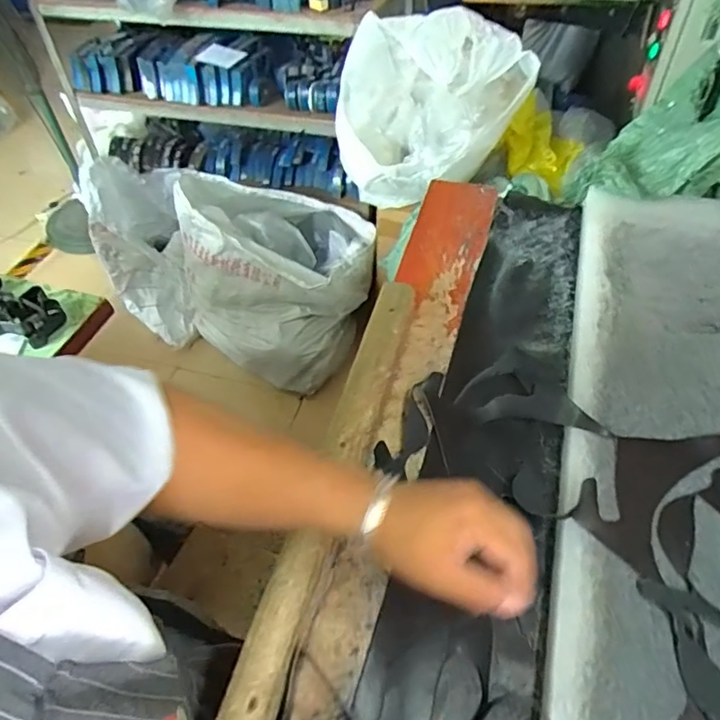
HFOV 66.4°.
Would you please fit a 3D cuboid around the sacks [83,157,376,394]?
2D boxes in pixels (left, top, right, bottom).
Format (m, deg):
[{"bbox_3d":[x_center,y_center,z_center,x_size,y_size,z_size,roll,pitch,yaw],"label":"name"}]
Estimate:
[{"bbox_3d":[-0.422,-0.331,1.817,0.880,0.538,0.495,14,58,11],"label":"sacks"}]

